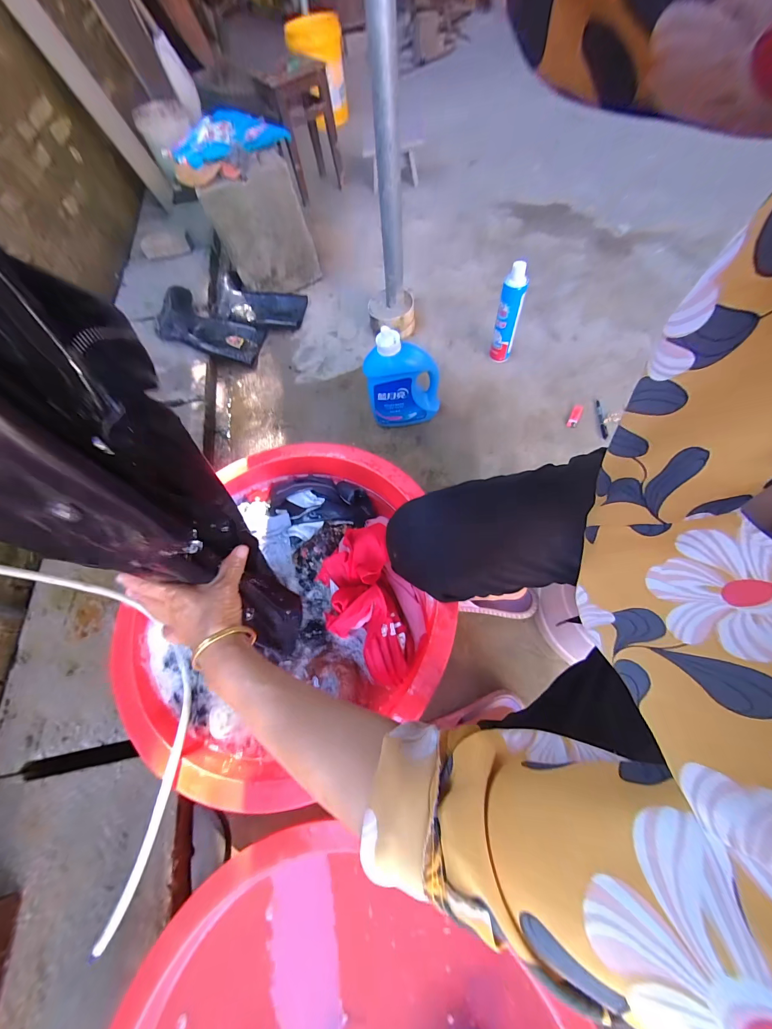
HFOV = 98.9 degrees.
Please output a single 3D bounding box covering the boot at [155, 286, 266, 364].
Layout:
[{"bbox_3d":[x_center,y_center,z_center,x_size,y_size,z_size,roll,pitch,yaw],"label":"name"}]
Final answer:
[{"bbox_3d":[-0.689,-0.731,1.310,0.380,0.091,0.202,18,64,-10],"label":"boot"}]

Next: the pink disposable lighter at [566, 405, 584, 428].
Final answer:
[{"bbox_3d":[0.568,-0.295,0.993,0.028,0.017,0.079,26,67,16],"label":"pink disposable lighter"}]

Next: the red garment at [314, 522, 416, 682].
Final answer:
[{"bbox_3d":[-0.045,0.182,0.669,0.159,0.102,0.306,-16,80,-4],"label":"red garment"}]

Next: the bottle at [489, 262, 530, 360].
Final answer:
[{"bbox_3d":[0.372,-0.593,1.004,0.075,0.268,0.063,30,71,17],"label":"bottle"}]

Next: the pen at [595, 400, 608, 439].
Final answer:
[{"bbox_3d":[0.637,-0.282,0.979,0.017,0.013,0.136,1,63,4],"label":"pen"}]

